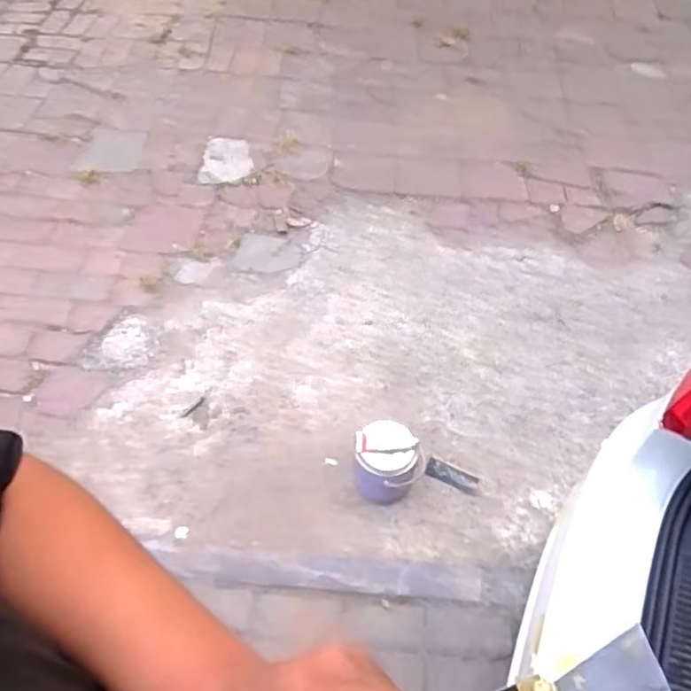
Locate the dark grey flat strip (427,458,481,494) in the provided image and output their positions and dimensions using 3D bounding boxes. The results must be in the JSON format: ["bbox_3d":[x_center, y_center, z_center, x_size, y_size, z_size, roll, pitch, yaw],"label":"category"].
[{"bbox_3d":[0.283,0.345,1.670,0.138,0.011,0.057,22,52,12],"label":"dark grey flat strip"}]

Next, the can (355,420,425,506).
[{"bbox_3d":[0.111,0.299,1.600,0.172,0.173,0.170,1,57,-1],"label":"can"}]

